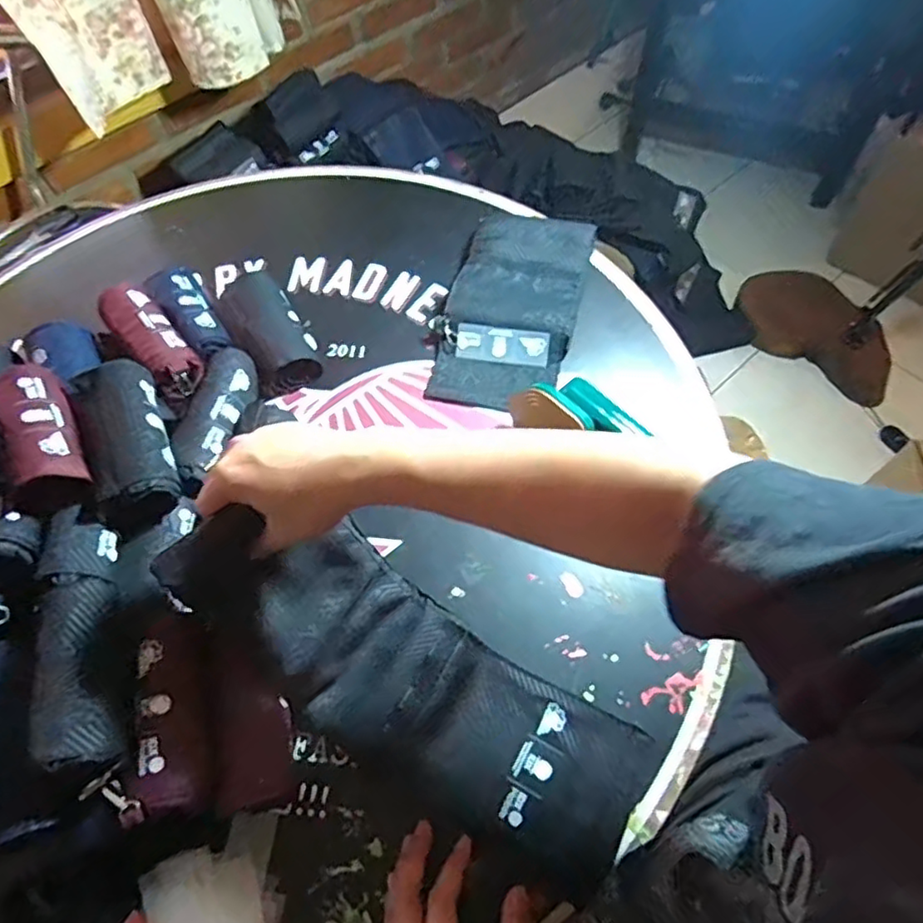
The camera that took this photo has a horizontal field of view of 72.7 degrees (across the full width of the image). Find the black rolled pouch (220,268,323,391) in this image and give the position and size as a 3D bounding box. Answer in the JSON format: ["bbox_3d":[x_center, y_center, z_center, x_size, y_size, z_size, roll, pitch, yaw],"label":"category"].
[{"bbox_3d":[-0.217,-0.147,0.722,0.074,0.054,0.165,-30,64,-13],"label":"black rolled pouch"}]

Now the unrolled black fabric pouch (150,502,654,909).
[{"bbox_3d":[-0.049,0.179,0.535,0.419,0.064,0.138,33,67,4],"label":"unrolled black fabric pouch"}]

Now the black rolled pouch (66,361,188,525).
[{"bbox_3d":[-0.304,-0.016,0.572,0.069,0.063,0.166,-20,75,-8],"label":"black rolled pouch"}]

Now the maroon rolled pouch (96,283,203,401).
[{"bbox_3d":[-0.332,-0.132,0.669,0.055,0.048,0.155,-37,66,-17],"label":"maroon rolled pouch"}]

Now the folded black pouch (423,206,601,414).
[{"bbox_3d":[0.058,-0.181,0.733,0.146,0.037,0.270,14,62,11],"label":"folded black pouch"}]

